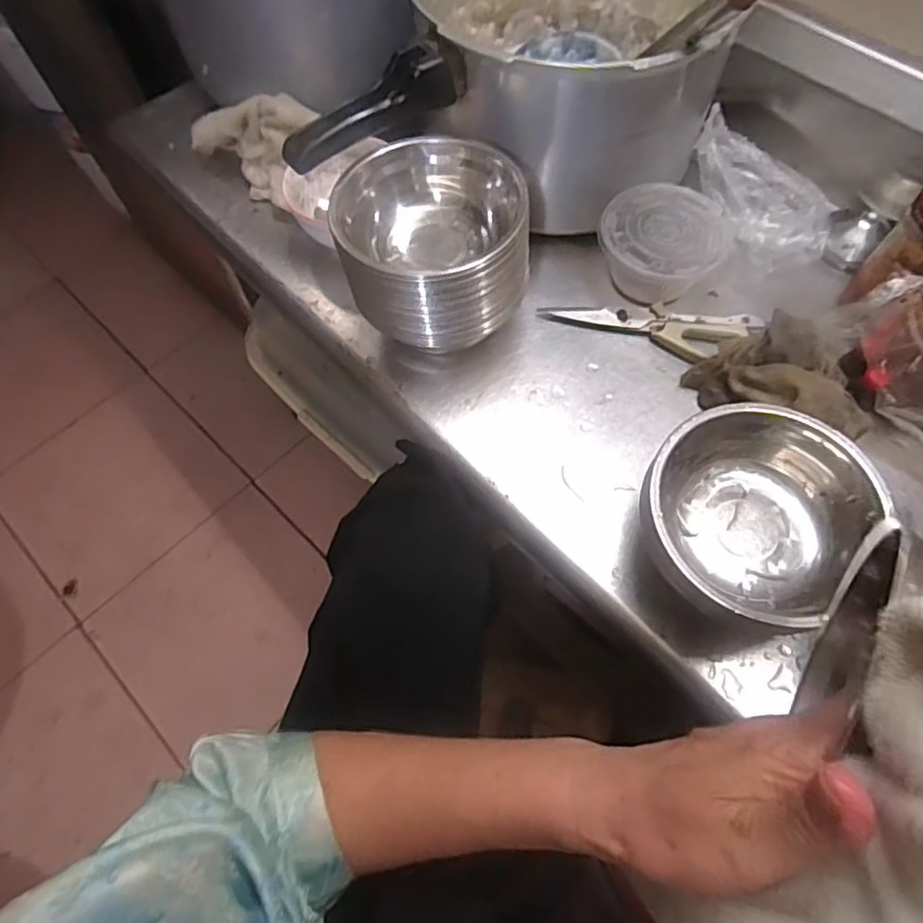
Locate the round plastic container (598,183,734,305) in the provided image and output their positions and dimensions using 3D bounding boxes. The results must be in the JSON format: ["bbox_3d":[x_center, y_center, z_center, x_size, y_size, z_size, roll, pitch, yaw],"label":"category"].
[{"bbox_3d":[0.180,-0.194,0.551,0.107,0.051,0.107,0,65,1],"label":"round plastic container"}]

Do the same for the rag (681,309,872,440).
[{"bbox_3d":[0.269,-0.072,0.492,0.135,0.056,0.104,37,71,16],"label":"rag"}]

